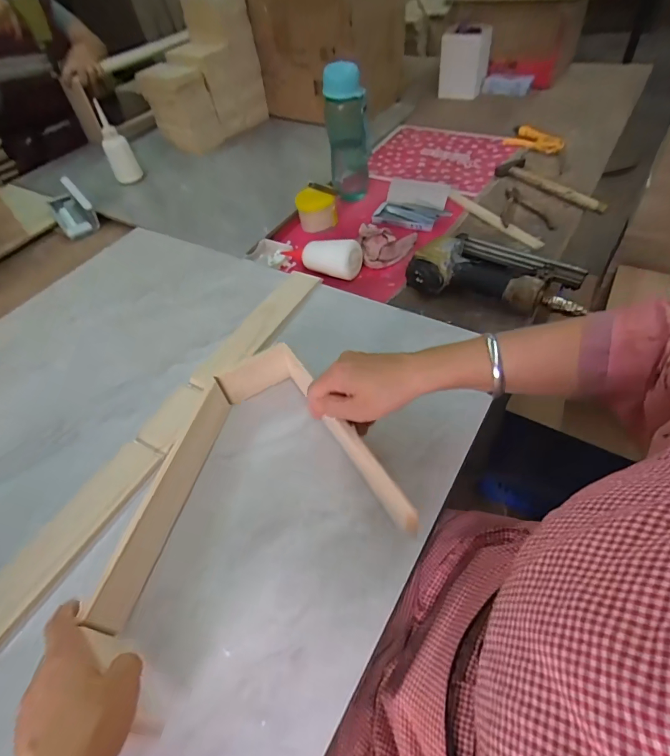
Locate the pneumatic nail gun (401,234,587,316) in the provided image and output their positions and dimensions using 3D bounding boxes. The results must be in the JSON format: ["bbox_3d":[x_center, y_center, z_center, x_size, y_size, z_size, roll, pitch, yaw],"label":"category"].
[{"bbox_3d":[0.253,-0.169,0.647,0.238,0.059,0.153,23,58,21],"label":"pneumatic nail gun"}]

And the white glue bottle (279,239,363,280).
[{"bbox_3d":[-0.032,-0.219,0.738,0.160,0.055,0.055,18,56,19],"label":"white glue bottle"}]

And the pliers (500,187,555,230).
[{"bbox_3d":[0.366,-0.332,0.798,0.090,0.011,0.145,8,53,11],"label":"pliers"}]

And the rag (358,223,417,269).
[{"bbox_3d":[0.099,-0.242,0.733,0.108,0.050,0.062,-8,52,-1],"label":"rag"}]

